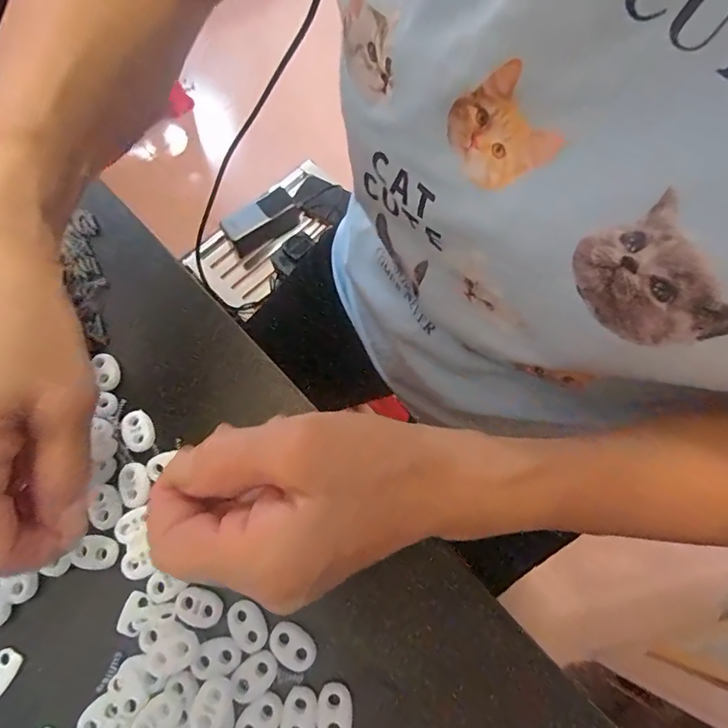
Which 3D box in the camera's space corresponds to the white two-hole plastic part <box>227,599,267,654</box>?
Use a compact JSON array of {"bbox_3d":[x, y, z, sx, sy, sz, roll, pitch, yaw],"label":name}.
[{"bbox_3d":[-0.054,0.121,0.208,0.016,0.004,0.022,-35,71,-12],"label":"white two-hole plastic part"}]

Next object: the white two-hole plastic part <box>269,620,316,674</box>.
[{"bbox_3d":[-0.033,0.128,0.204,0.022,0.004,0.016,28,72,13],"label":"white two-hole plastic part"}]

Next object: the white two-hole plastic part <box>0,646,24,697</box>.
[{"bbox_3d":[-0.169,0.143,0.210,0.012,0.006,0.018,21,70,10],"label":"white two-hole plastic part"}]

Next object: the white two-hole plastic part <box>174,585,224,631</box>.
[{"bbox_3d":[-0.078,0.114,0.212,0.022,0.004,0.016,17,70,9],"label":"white two-hole plastic part"}]

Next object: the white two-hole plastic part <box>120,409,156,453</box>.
[{"bbox_3d":[-0.121,0.035,0.242,0.014,0.007,0.022,-17,68,-5],"label":"white two-hole plastic part"}]

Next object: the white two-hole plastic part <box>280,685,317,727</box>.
[{"bbox_3d":[-0.028,0.153,0.194,0.015,0.004,0.022,5,68,4],"label":"white two-hole plastic part"}]

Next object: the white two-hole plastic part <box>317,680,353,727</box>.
[{"bbox_3d":[-0.013,0.151,0.194,0.015,0.004,0.022,5,68,4],"label":"white two-hole plastic part"}]

